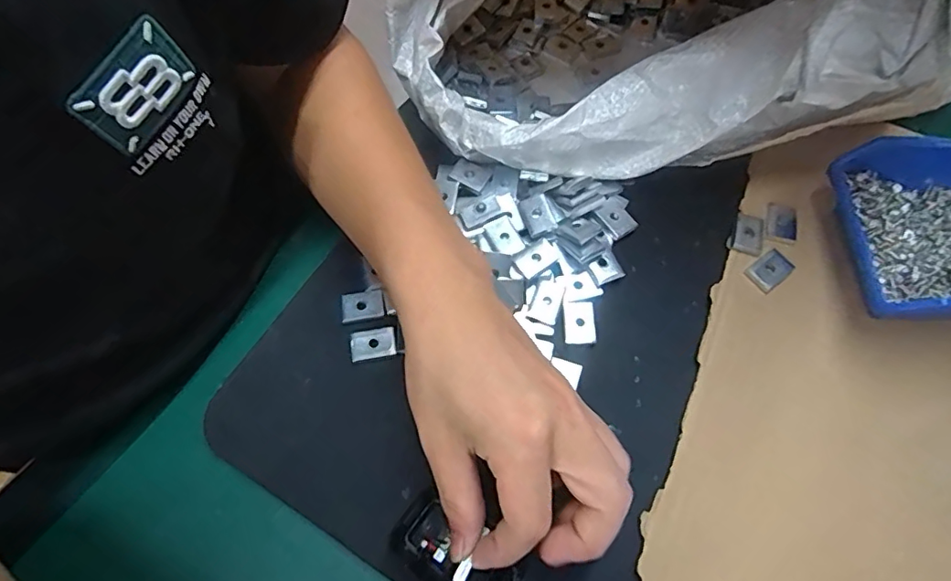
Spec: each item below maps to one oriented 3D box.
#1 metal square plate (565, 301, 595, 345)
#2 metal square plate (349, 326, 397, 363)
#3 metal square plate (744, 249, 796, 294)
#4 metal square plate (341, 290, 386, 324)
[{"bbox_3d":[0.067,0.021,0.339,0.019,0.004,0.028,1,67,1],"label":"metal square plate"},{"bbox_3d":[-0.065,0.034,0.334,0.028,0.004,0.019,-10,67,-3],"label":"metal square plate"},{"bbox_3d":[0.197,-0.013,0.351,0.028,0.004,0.020,-35,71,-13],"label":"metal square plate"},{"bbox_3d":[-0.074,0.009,0.343,0.028,0.004,0.020,-9,67,-3],"label":"metal square plate"}]

